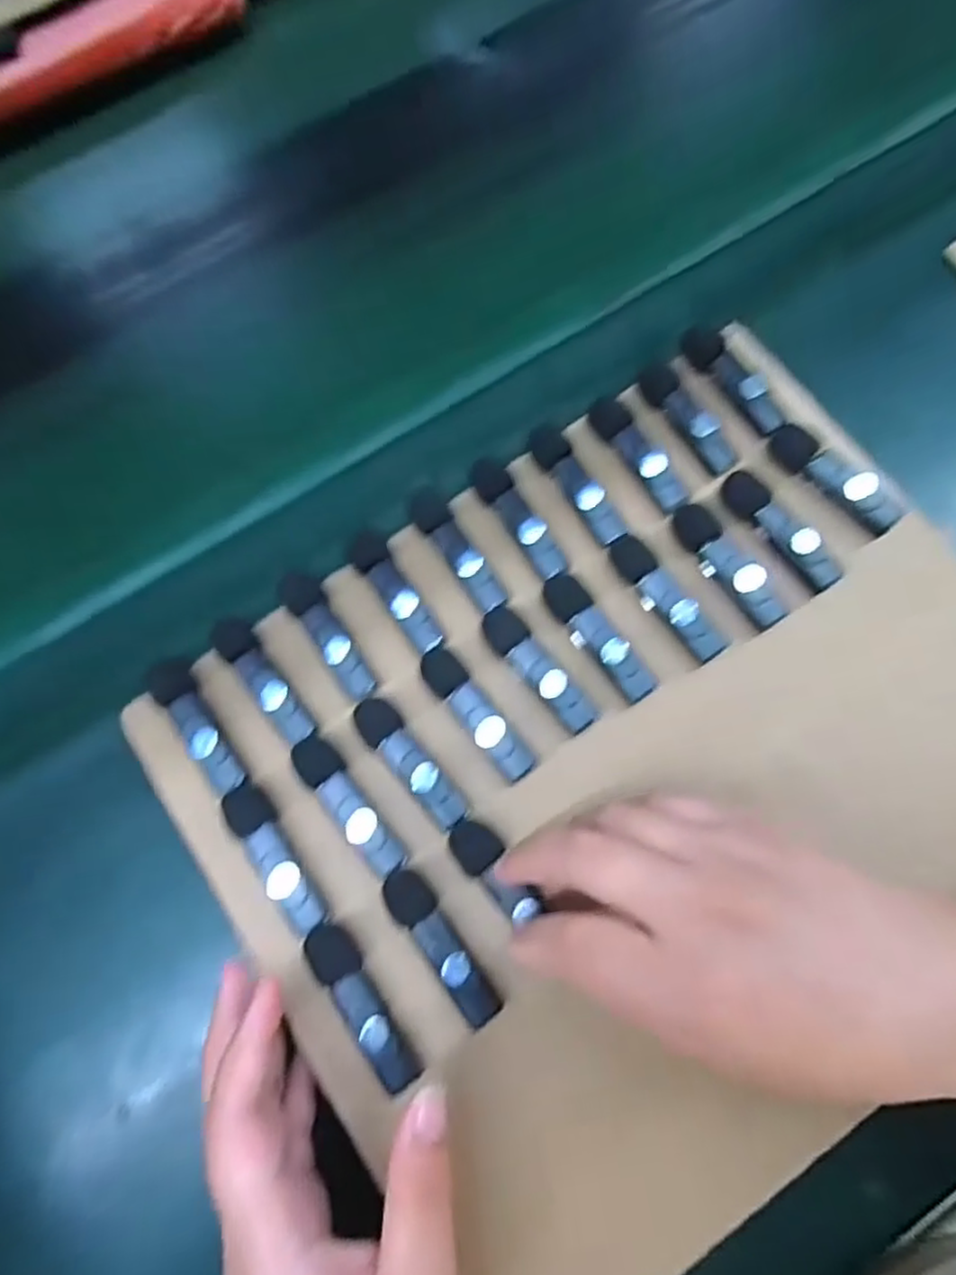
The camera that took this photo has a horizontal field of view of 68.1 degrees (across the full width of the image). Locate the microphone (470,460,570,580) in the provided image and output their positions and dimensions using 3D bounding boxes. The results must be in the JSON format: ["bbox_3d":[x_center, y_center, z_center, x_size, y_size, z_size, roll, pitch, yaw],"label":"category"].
[{"bbox_3d":[0.020,-0.055,0.320,0.016,0.012,0.061,-35,73,-9],"label":"microphone"}]

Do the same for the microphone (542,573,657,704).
[{"bbox_3d":[0.052,-0.001,0.305,0.018,0.011,0.063,-35,73,-9],"label":"microphone"}]

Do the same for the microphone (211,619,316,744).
[{"bbox_3d":[-0.094,0.017,0.305,0.015,0.012,0.067,-35,73,-10],"label":"microphone"}]

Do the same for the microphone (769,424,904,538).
[{"bbox_3d":[0.161,-0.073,0.320,0.065,0.017,0.016,42,77,14],"label":"microphone"}]

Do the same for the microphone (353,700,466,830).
[{"bbox_3d":[-0.028,0.051,0.292,0.017,0.009,0.063,-38,74,-10],"label":"microphone"}]

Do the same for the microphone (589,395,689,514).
[{"bbox_3d":[0.074,-0.086,0.327,0.015,0.012,0.062,-33,73,-9],"label":"microphone"}]

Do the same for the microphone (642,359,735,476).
[{"bbox_3d":[0.098,-0.104,0.332,0.017,0.010,0.062,-30,73,-8],"label":"microphone"}]

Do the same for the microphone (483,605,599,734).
[{"bbox_3d":[0.026,0.014,0.302,0.017,0.013,0.062,-35,73,-9],"label":"microphone"}]

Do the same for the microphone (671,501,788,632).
[{"bbox_3d":[0.110,-0.034,0.307,0.019,0.014,0.065,-30,73,-8],"label":"microphone"}]

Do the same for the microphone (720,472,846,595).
[{"bbox_3d":[0.133,-0.047,0.314,0.018,0.014,0.064,-33,73,-9],"label":"microphone"}]

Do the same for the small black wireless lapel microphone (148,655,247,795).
[{"bbox_3d":[-0.118,0.037,0.298,0.017,0.011,0.063,-33,73,-9],"label":"small black wireless lapel microphone"}]

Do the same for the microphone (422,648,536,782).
[{"bbox_3d":[-0.001,0.032,0.296,0.017,0.015,0.064,-34,73,-9],"label":"microphone"}]

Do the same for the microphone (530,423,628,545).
[{"bbox_3d":[0.045,-0.071,0.322,0.016,0.015,0.065,-28,72,-7],"label":"microphone"}]

